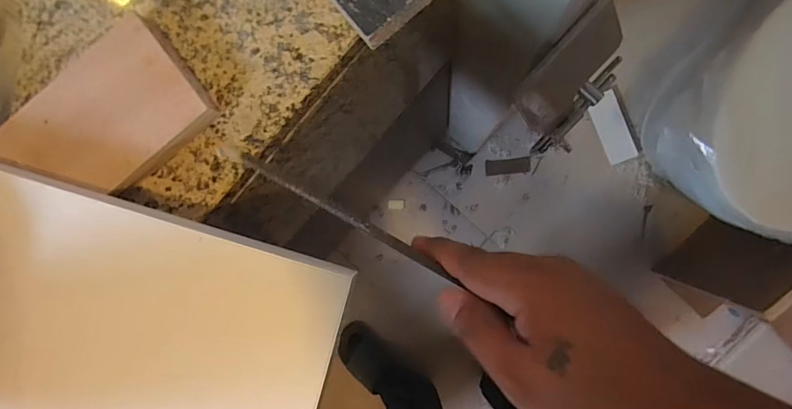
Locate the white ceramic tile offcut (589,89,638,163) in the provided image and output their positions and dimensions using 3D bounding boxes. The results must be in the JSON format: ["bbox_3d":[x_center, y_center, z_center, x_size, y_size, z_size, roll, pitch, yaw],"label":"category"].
[{"bbox_3d":[0.555,-0.196,1.084,0.076,0.015,0.176,-24,88,6],"label":"white ceramic tile offcut"}]

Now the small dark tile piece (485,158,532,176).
[{"bbox_3d":[0.298,-0.101,1.125,0.116,0.006,0.040,-5,90,7],"label":"small dark tile piece"}]

